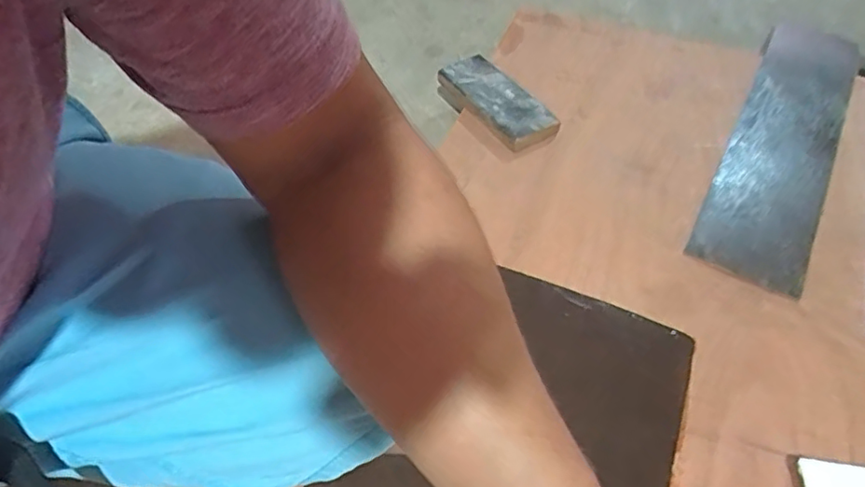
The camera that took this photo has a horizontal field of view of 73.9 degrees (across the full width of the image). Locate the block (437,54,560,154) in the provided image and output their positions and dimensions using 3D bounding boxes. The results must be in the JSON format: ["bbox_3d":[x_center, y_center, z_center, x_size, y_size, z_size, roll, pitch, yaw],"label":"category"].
[{"bbox_3d":[0.098,-0.211,0.861,0.092,0.033,0.206,-30,57,-22],"label":"block"}]

